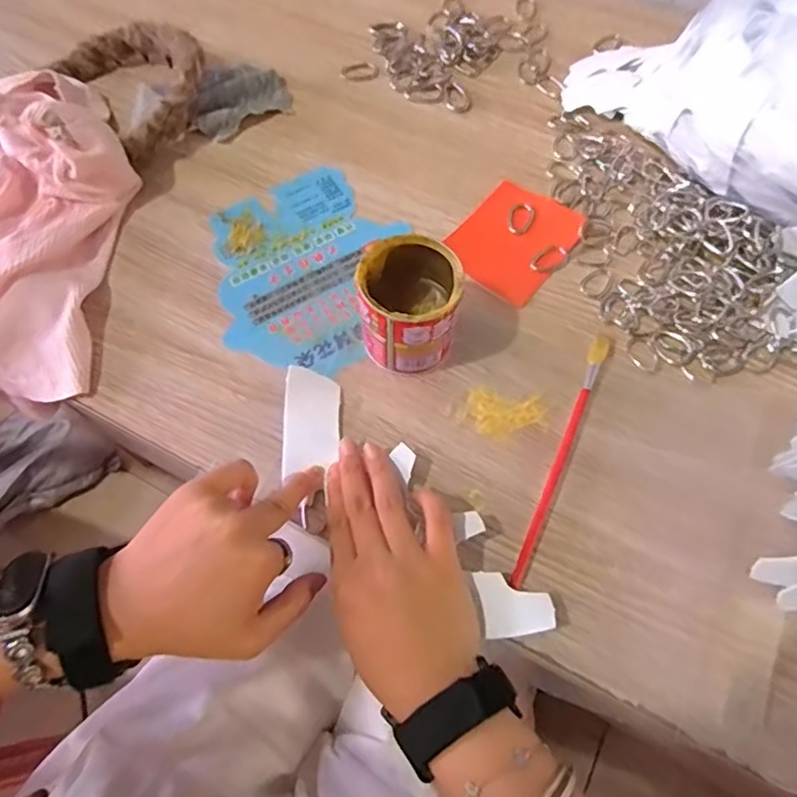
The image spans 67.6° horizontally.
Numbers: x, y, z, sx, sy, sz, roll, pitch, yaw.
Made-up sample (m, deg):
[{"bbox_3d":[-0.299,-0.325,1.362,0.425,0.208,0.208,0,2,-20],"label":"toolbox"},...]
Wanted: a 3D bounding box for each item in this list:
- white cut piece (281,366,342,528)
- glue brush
[{"bbox_3d":[-0.056,0.027,0.382,0.036,0.008,0.098,0,69,1],"label":"white cut piece"},{"bbox_3d":[0.103,0.033,0.377,0.012,0.012,0.178,23,67,12],"label":"glue brush"}]

